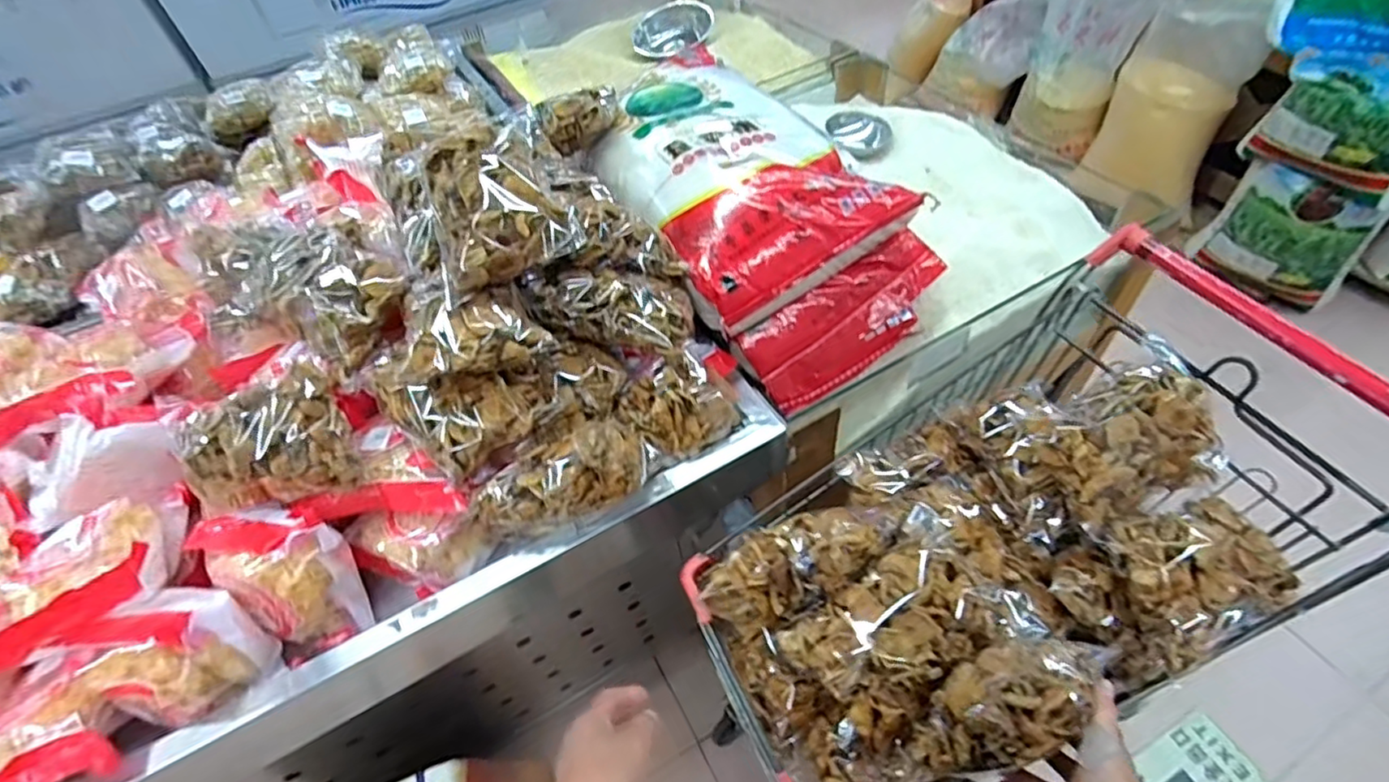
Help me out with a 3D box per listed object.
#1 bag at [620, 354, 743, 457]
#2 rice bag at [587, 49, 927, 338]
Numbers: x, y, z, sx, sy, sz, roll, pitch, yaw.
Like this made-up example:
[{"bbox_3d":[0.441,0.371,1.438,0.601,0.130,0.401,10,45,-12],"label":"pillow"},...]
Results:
[{"bbox_3d":[-0.020,0.013,0.759,0.115,0.088,0.095,-26,53,-15],"label":"bag"},{"bbox_3d":[0.037,-0.337,0.926,0.310,0.116,0.511,-27,53,-15],"label":"rice bag"}]

